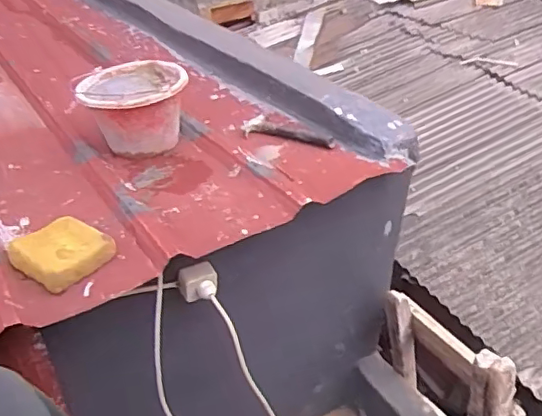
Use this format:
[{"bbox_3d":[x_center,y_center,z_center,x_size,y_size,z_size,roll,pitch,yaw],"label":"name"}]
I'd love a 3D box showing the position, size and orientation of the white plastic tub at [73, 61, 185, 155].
[{"bbox_3d":[-0.310,-0.227,1.334,0.220,0.157,0.226,0,39,0],"label":"white plastic tub"}]

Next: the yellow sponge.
[{"bbox_3d":[-0.361,0.072,0.989,0.166,0.036,0.125,26,45,28],"label":"yellow sponge"}]

